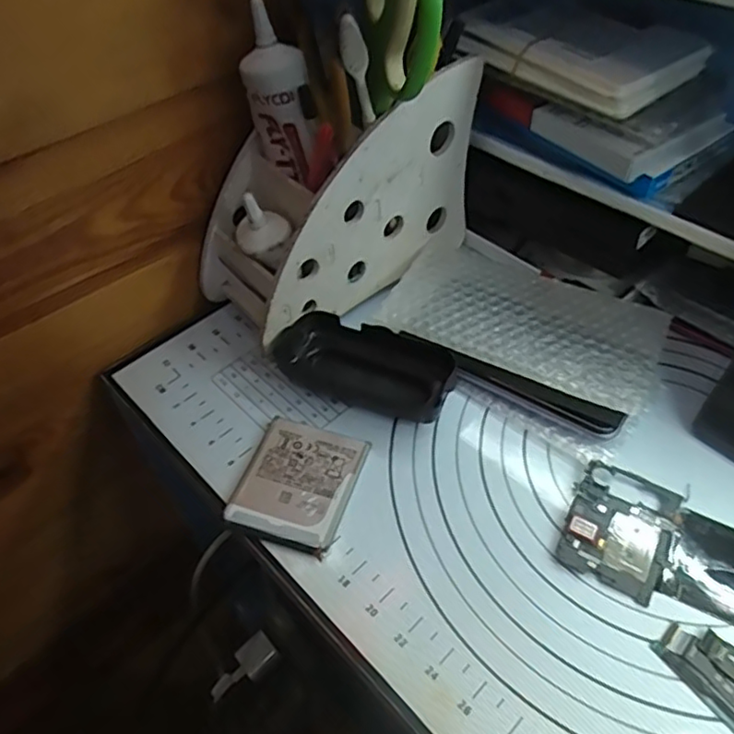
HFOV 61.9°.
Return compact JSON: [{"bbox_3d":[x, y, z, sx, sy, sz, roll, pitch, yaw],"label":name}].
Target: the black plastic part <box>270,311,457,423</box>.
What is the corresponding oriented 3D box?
[{"bbox_3d":[0.000,-0.004,0.386,0.113,0.020,0.051,17,53,18],"label":"black plastic part"}]

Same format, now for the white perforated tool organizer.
[{"bbox_3d":[-0.022,-0.113,0.405,0.176,0.131,0.080,-35,56,-22],"label":"white perforated tool organizer"}]

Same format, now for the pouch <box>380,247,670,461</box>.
[{"bbox_3d":[0.097,-0.022,0.394,0.169,0.028,0.103,26,57,24],"label":"pouch"}]

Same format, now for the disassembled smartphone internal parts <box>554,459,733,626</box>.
[{"bbox_3d":[0.172,0.098,0.300,0.143,0.005,0.064,22,55,22],"label":"disassembled smartphone internal parts"}]

